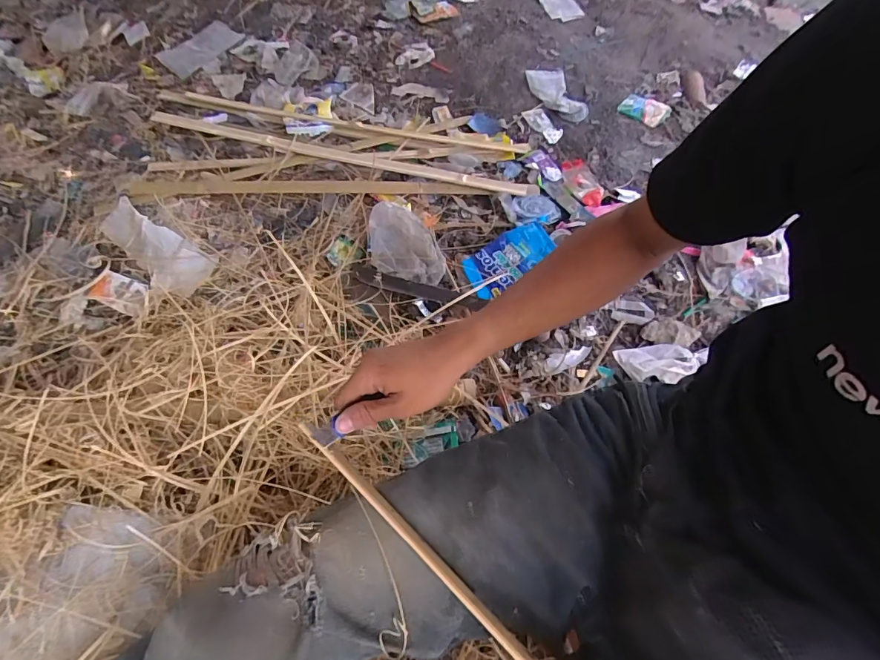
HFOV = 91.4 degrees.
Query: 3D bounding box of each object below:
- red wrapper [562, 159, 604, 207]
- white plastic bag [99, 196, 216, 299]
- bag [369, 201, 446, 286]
[{"bbox_3d":[0.343,-0.363,1.039,0.068,0.015,0.162,-12,58,-11],"label":"red wrapper"},{"bbox_3d":[-0.570,-0.164,0.846,0.278,0.039,0.107,29,60,15],"label":"white plastic bag"},{"bbox_3d":[-0.073,-0.177,0.876,0.186,0.058,0.135,22,59,11],"label":"bag"}]

